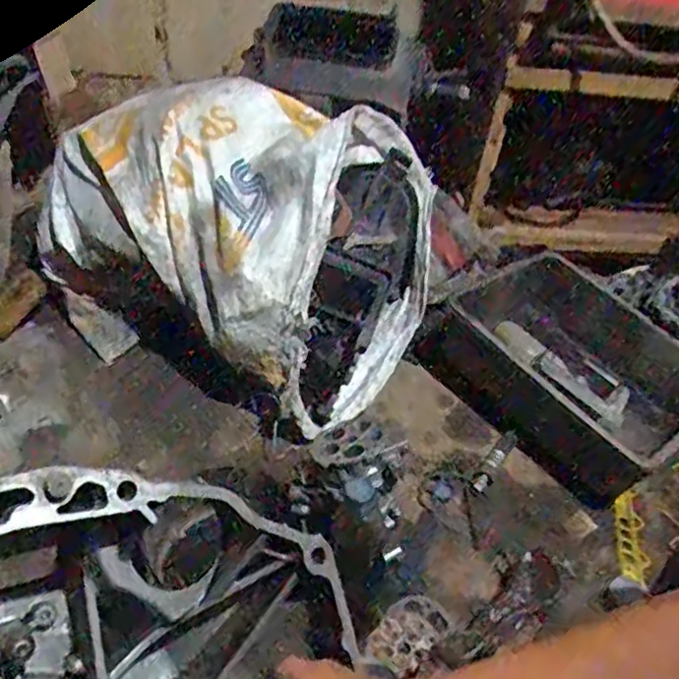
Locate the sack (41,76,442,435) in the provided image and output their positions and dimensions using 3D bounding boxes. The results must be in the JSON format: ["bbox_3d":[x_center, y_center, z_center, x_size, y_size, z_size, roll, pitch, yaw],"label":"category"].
[{"bbox_3d":[-0.151,-0.191,1.095,0.592,0.359,0.407,26,45,20],"label":"sack"}]

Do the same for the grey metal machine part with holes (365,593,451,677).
[{"bbox_3d":[0.085,0.363,0.826,0.107,0.016,0.066,-30,53,-34],"label":"grey metal machine part with holes"}]

